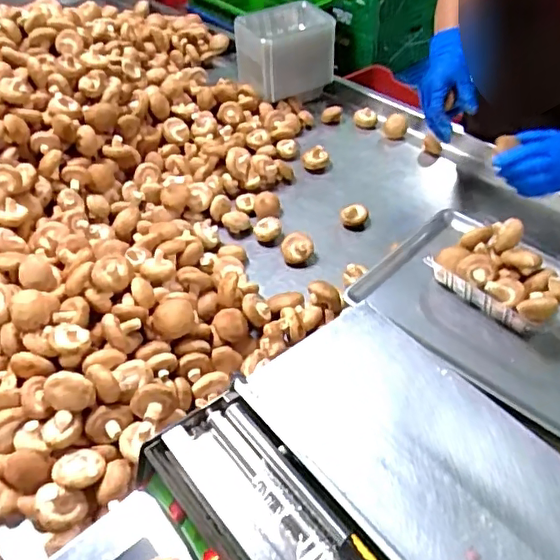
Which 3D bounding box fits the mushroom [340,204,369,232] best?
[{"bbox_3d":[0.128,-0.109,0.968,0.047,0.028,0.045,7,46,9],"label":"mushroom"}]

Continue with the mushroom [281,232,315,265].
[{"bbox_3d":[0.028,-0.054,0.920,0.053,0.035,0.051,0,46,2],"label":"mushroom"}]

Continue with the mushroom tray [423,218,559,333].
[{"bbox_3d":[0.268,-0.005,0.677,0.084,0.075,0.156,-30,52,-25],"label":"mushroom tray"}]

